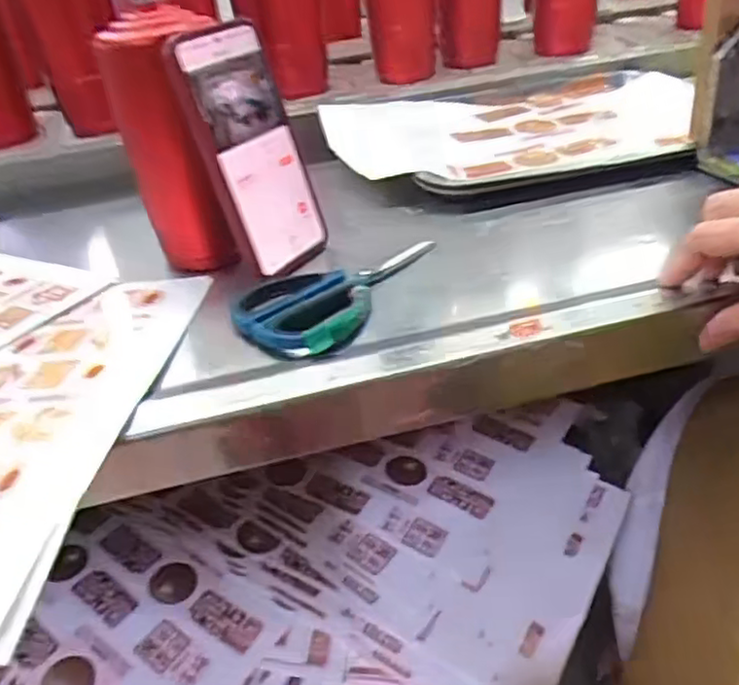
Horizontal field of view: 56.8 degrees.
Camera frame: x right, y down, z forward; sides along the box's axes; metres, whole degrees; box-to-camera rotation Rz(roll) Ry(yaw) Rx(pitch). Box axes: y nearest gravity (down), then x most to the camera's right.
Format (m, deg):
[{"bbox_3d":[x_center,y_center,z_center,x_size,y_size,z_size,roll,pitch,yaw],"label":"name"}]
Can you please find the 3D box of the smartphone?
[{"bbox_3d":[-0.079,-0.130,0.474,0.014,0.166,0.078,7,33,40],"label":"smartphone"}]

